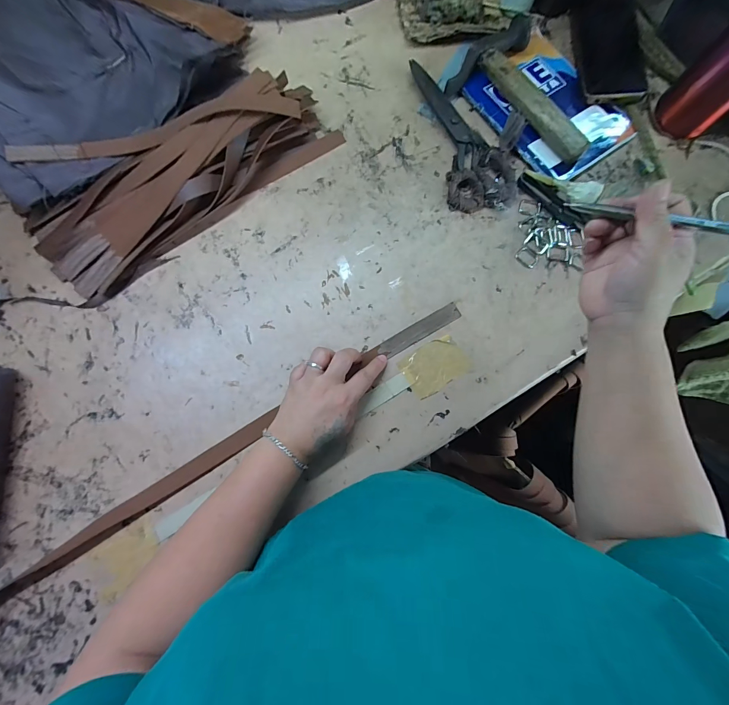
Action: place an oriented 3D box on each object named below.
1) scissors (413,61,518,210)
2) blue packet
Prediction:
[{"bbox_3d":[0.131,-0.279,0.423,0.088,0.022,0.213,-12,80,-2],"label":"scissors"},{"bbox_3d":[0.241,-0.328,0.433,0.166,0.015,0.200,-35,82,-6],"label":"blue packet"}]

